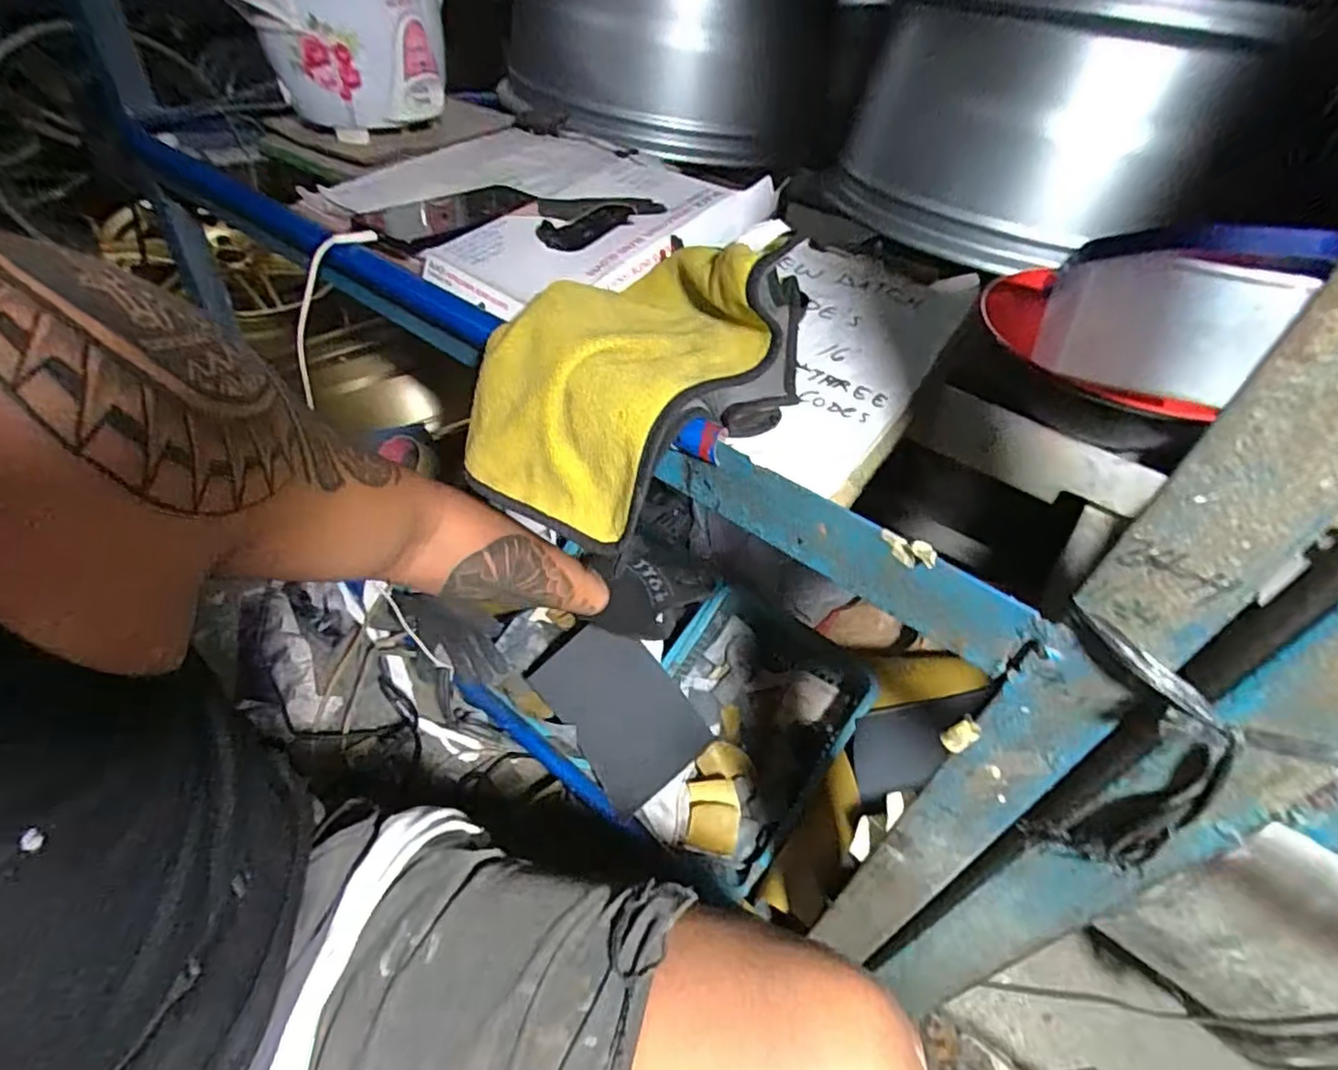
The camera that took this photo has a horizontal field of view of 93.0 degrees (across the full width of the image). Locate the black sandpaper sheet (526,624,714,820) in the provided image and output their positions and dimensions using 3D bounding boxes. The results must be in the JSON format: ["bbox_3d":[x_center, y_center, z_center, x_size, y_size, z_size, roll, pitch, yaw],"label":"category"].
[{"bbox_3d":[-0.064,0.209,0.781,0.141,0.011,0.224,-42,56,-4],"label":"black sandpaper sheet"}]

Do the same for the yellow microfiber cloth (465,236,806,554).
[{"bbox_3d":[-0.004,-0.104,0.428,0.166,0.130,0.214,29,47,22],"label":"yellow microfiber cloth"}]

